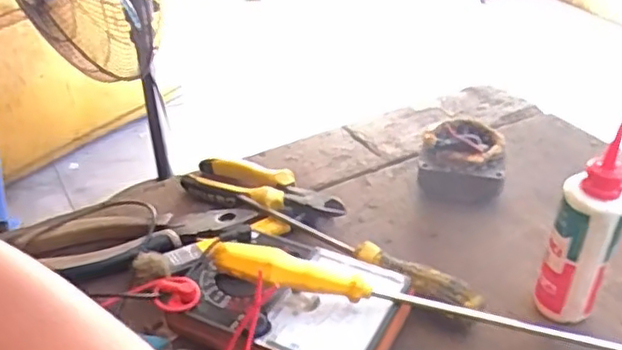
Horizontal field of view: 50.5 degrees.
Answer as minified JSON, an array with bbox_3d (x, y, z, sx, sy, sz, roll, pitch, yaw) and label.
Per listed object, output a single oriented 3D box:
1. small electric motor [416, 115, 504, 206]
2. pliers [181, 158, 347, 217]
[{"bbox_3d":[0.136,-0.016,0.604,0.076,0.060,0.074,5,35,8],"label":"small electric motor"},{"bbox_3d":[-0.048,0.013,0.589,0.160,0.028,0.056,21,41,28],"label":"pliers"}]

